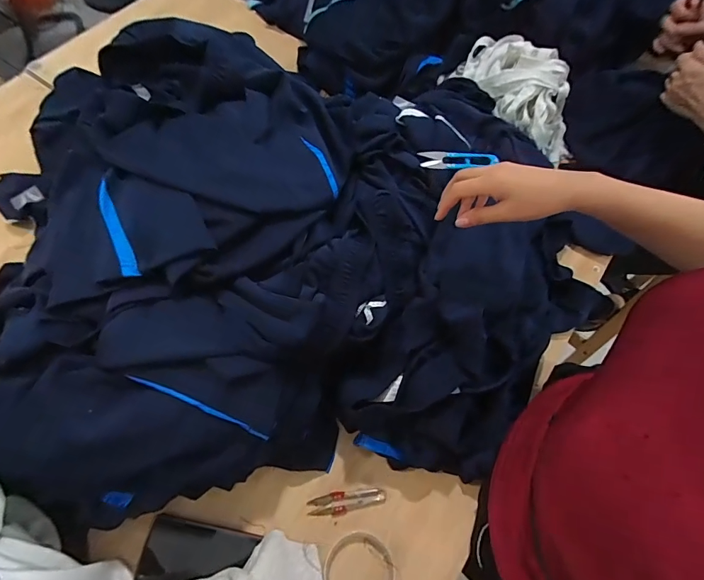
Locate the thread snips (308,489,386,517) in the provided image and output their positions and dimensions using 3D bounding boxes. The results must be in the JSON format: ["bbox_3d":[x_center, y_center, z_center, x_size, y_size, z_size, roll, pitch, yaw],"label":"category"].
[{"bbox_3d":[-0.007,0.280,0.526,0.101,0.004,0.025,-10,67,-5],"label":"thread snips"}]

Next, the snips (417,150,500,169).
[{"bbox_3d":[0.160,-0.200,0.604,0.115,0.014,0.025,-1,66,1],"label":"snips"}]

